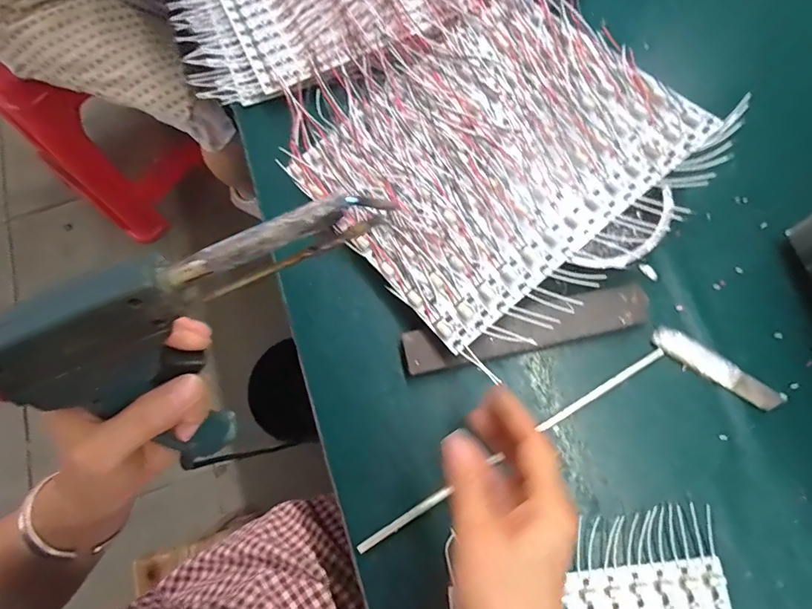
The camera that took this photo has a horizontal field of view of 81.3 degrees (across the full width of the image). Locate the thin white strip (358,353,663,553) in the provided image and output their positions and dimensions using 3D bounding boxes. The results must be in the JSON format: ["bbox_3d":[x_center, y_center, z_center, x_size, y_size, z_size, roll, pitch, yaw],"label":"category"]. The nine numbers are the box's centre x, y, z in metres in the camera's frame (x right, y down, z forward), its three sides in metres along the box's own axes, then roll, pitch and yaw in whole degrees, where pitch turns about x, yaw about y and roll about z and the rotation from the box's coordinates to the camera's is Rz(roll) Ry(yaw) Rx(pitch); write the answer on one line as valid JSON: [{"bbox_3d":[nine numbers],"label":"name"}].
[{"bbox_3d":[0.086,0.108,0.365,0.279,0.004,0.007,-30,76,-9],"label":"thin white strip"}]

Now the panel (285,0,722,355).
[{"bbox_3d":[0.072,-0.133,0.406,0.280,0.043,0.250,-38,77,-11],"label":"panel"}]

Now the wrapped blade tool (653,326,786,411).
[{"bbox_3d":[0.248,0.051,0.379,0.103,0.007,0.022,33,76,9],"label":"wrapped blade tool"}]

